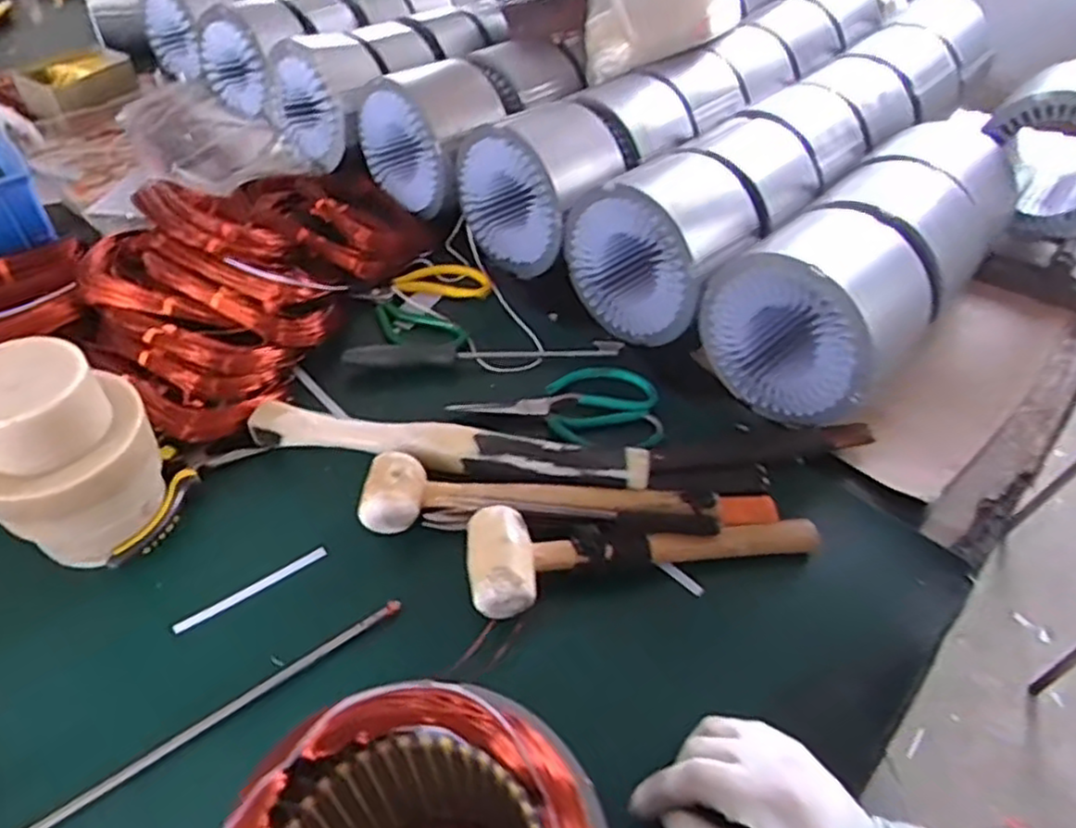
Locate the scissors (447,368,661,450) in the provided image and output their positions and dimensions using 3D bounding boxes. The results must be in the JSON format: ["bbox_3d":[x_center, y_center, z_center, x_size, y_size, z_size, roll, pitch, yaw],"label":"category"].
[{"bbox_3d":[0.022,-0.013,0.660,0.179,0.022,0.093,7,48,4],"label":"scissors"}]

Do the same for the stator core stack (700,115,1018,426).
[{"bbox_3d":[0.337,-0.171,0.715,0.164,0.137,0.428,33,54,24],"label":"stator core stack"}]

